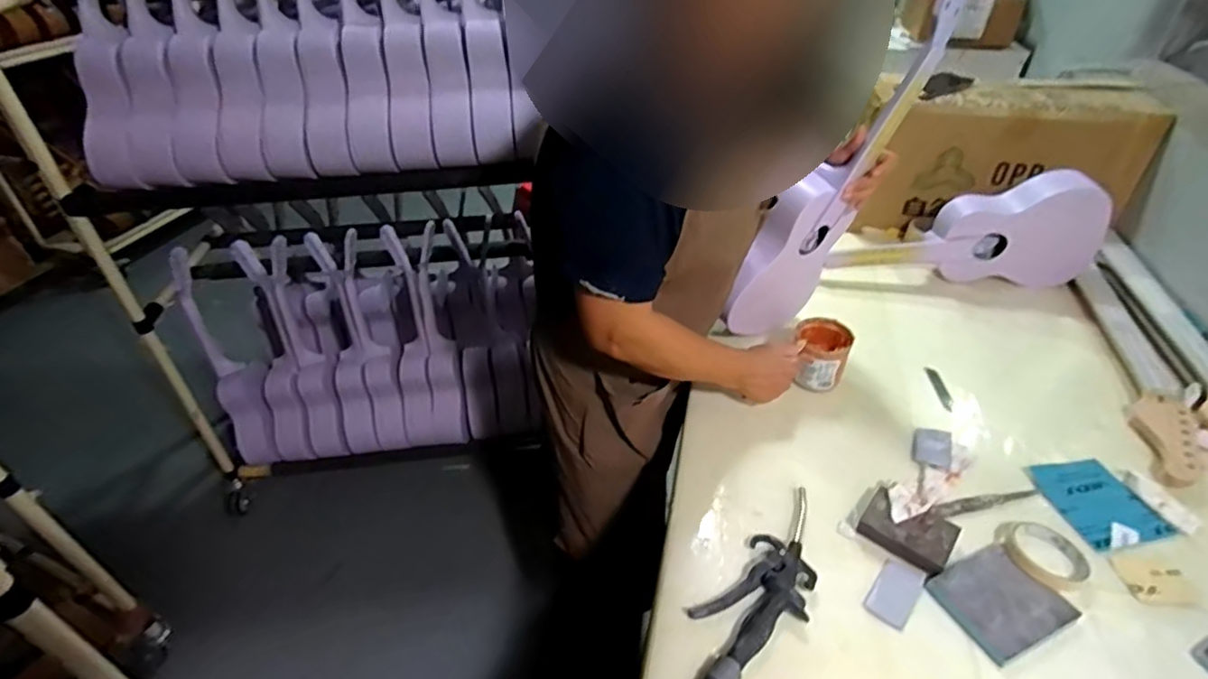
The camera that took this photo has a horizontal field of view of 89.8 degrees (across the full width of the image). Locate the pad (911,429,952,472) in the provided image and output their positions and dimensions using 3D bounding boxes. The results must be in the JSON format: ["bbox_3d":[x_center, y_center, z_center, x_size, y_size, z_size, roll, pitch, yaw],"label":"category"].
[{"bbox_3d":[0.448,0.147,0.828,0.047,0.004,0.073,16,41,20],"label":"pad"}]

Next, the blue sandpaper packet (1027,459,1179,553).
[{"bbox_3d":[0.623,0.205,0.767,0.116,0.008,0.120,-6,40,-11],"label":"blue sandpaper packet"}]

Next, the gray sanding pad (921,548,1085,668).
[{"bbox_3d":[0.427,0.280,0.653,0.113,0.019,0.097,-18,41,-20],"label":"gray sanding pad"}]

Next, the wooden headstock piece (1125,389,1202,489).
[{"bbox_3d":[0.773,0.132,0.830,0.074,0.022,0.174,13,40,17],"label":"wooden headstock piece"}]

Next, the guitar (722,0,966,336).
[{"bbox_3d":[0.350,-0.238,0.874,0.194,0.581,0.060,12,32,-26],"label":"guitar"}]

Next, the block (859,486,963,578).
[{"bbox_3d":[0.361,0.225,0.719,0.096,0.024,0.075,28,46,32],"label":"block"}]

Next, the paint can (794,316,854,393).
[{"bbox_3d":[0.334,0.023,0.928,0.076,0.079,0.080,-1,38,1],"label":"paint can"}]

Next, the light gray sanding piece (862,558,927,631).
[{"bbox_3d":[0.322,0.278,0.670,0.043,0.004,0.076,28,47,32],"label":"light gray sanding piece"}]

